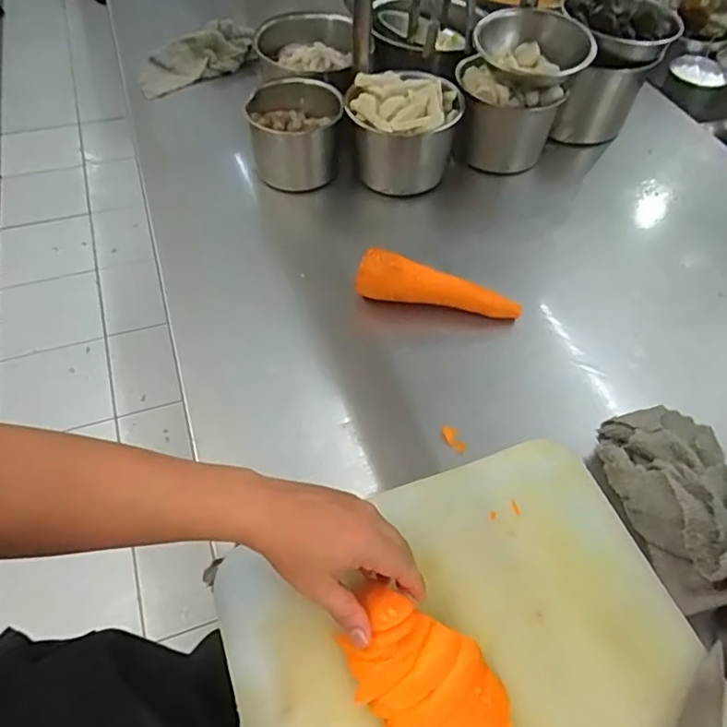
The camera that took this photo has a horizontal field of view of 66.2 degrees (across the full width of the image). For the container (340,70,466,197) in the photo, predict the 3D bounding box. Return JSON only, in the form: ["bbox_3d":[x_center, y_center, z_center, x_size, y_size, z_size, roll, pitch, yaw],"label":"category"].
[{"bbox_3d":[0.053,-0.315,0.766,0.147,0.115,0.126,3,54,0],"label":"container"}]

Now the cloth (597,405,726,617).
[{"bbox_3d":[0.292,0.115,0.502,0.113,0.055,0.186,-5,54,-6],"label":"cloth"}]

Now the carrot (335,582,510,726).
[{"bbox_3d":[0.057,0.240,0.383,0.085,0.025,0.176,-27,66,-20],"label":"carrot"}]

